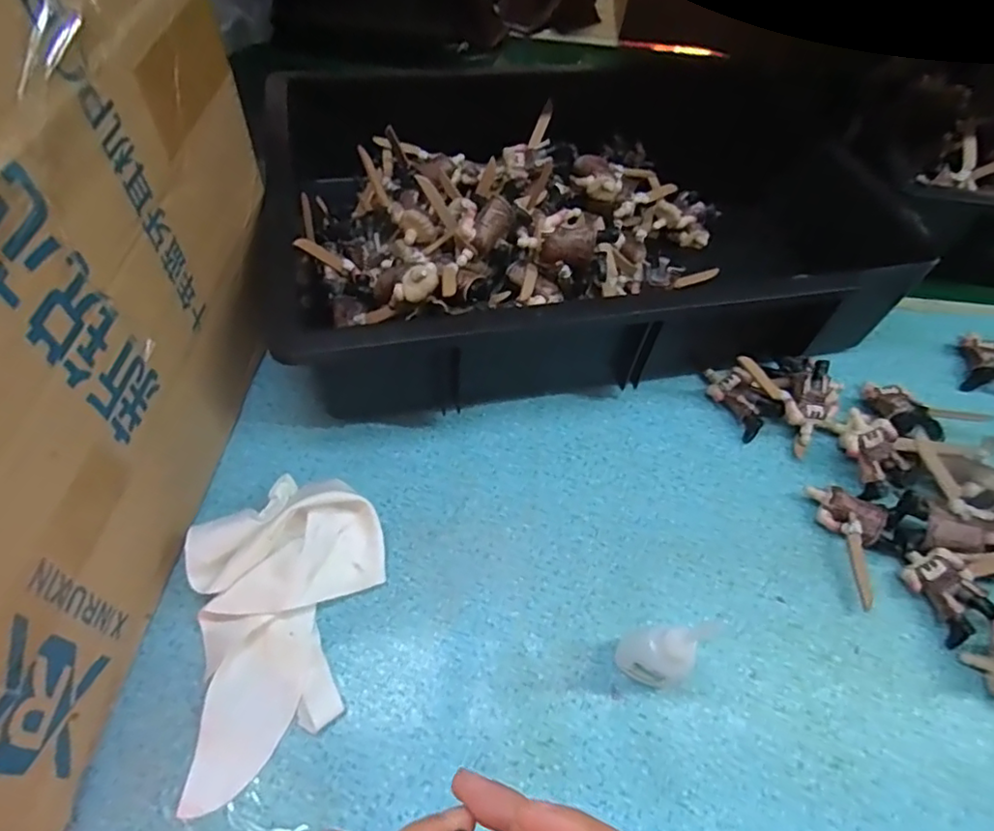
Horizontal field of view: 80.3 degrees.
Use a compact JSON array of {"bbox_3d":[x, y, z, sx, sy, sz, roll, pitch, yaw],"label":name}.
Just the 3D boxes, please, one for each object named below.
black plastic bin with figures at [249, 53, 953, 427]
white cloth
[{"bbox_3d":[0.062,-0.161,0.477,0.425,0.112,0.329,-7,58,-10],"label":"black plastic bin with figures"},{"bbox_3d":[-0.111,0.108,0.315,0.103,0.032,0.157,-8,58,-10],"label":"white cloth"}]

